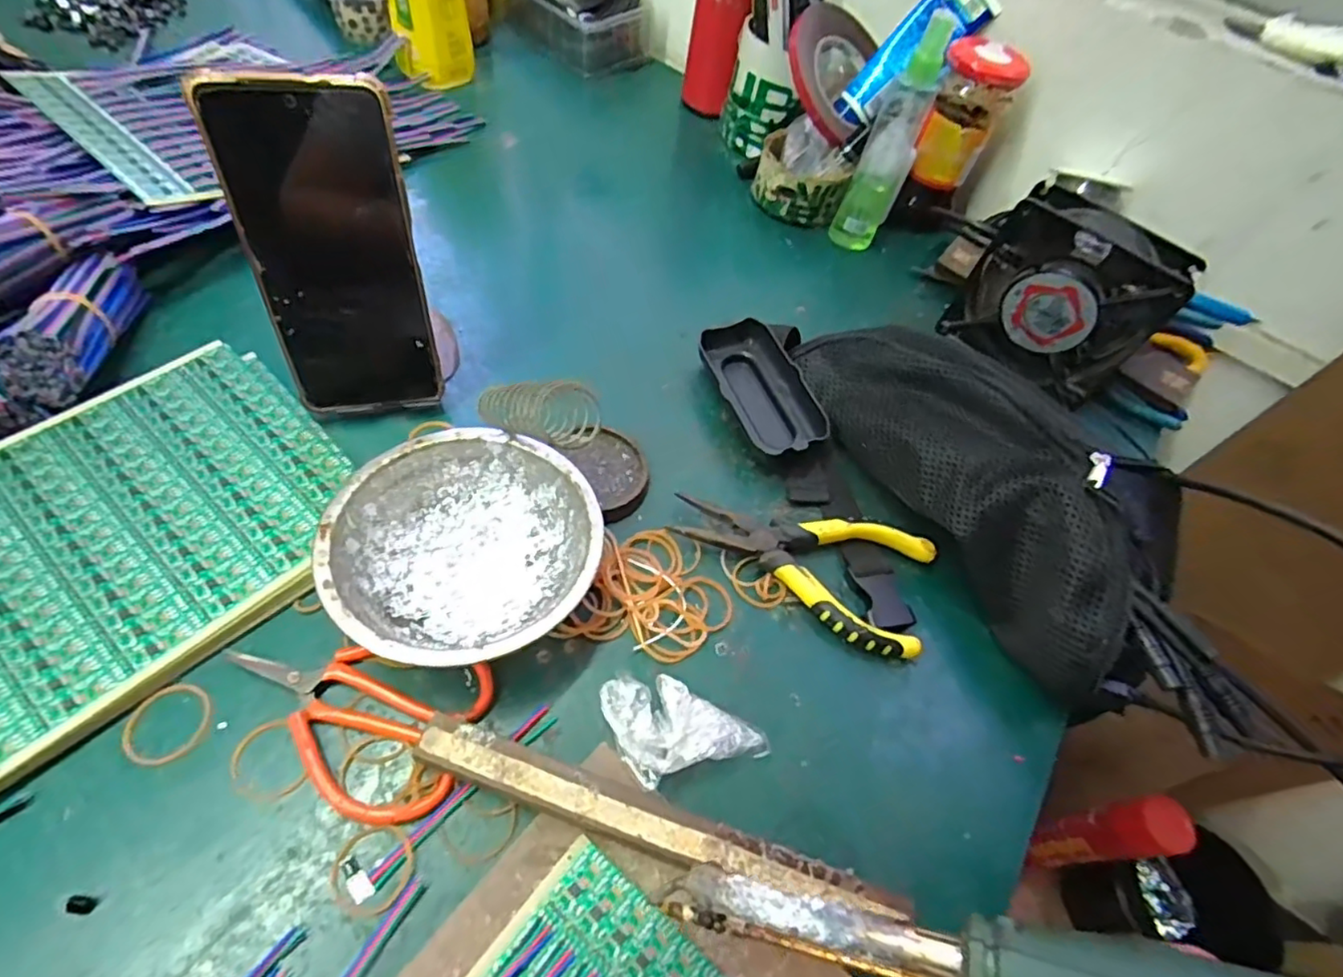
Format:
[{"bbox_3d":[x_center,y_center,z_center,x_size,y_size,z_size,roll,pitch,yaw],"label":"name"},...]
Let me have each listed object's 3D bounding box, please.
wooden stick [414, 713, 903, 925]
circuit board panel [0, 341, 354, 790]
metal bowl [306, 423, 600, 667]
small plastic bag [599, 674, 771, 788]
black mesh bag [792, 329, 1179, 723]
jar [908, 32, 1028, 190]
[{"bbox_3d":[-0.007,0.140,0.259,0.205,0.019,0.020,20,56,3],"label":"wooden stick"},{"bbox_3d":[-0.274,0.019,0.311,0.170,0.025,0.196,40,59,16],"label":"circuit board panel"},{"bbox_3d":[-0.100,0.031,0.312,0.122,0.044,0.123,5,56,-7],"label":"metal bowl"},{"bbox_3d":[0.006,0.109,0.294,0.068,0.017,0.048,-12,60,-17],"label":"small plastic bag"},{"bbox_3d":[0.182,-0.012,0.365,0.085,0.076,0.256,-22,64,-25],"label":"black mesh bag"},{"bbox_3d":[0.245,-0.314,0.526,0.057,0.095,0.057,16,56,1],"label":"jar"}]

